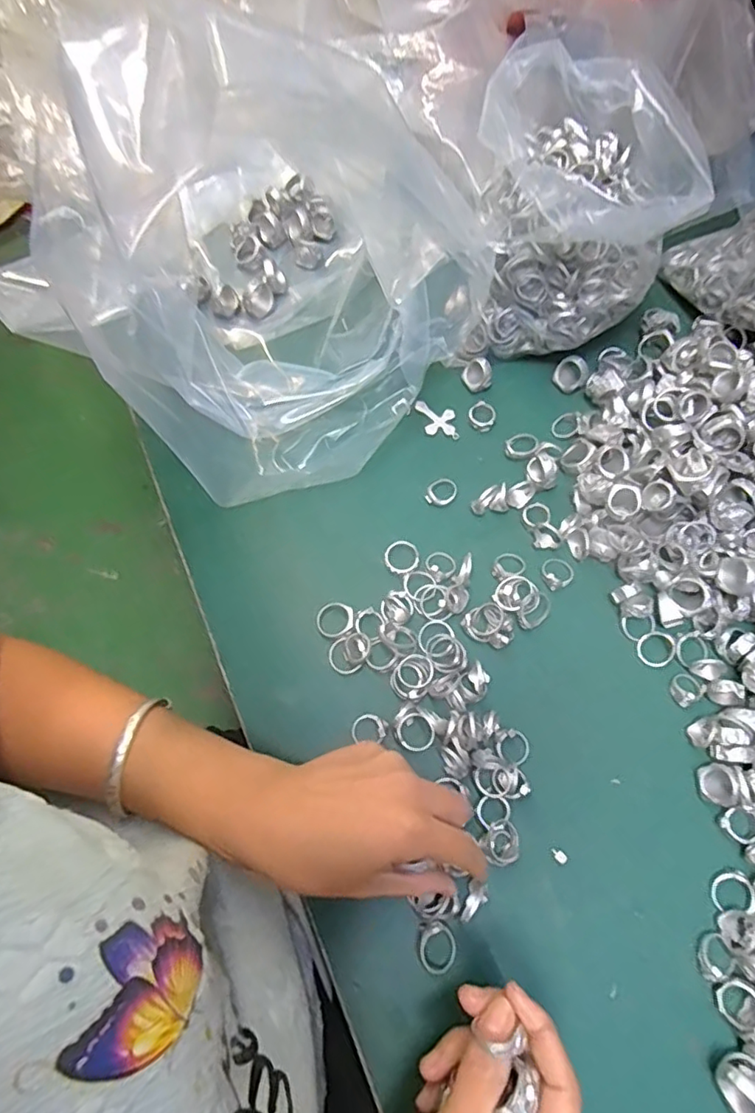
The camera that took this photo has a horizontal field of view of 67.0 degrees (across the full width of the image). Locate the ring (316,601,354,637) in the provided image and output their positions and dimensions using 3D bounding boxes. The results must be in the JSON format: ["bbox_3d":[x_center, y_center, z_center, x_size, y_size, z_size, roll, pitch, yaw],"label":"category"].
[{"bbox_3d":[-0.029,0.042,0.390,0.027,0.004,0.025,-10,63,20],"label":"ring"}]

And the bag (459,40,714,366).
[{"bbox_3d":[0.142,-0.257,0.424,0.140,0.143,0.152,3,69,2],"label":"bag"}]

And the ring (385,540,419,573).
[{"bbox_3d":[0.018,0.000,0.409,0.025,0.004,0.024,0,69,1],"label":"ring"}]

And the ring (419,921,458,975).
[{"bbox_3d":[0.034,0.219,0.320,0.023,0.005,0.027,-37,100,-20],"label":"ring"}]

